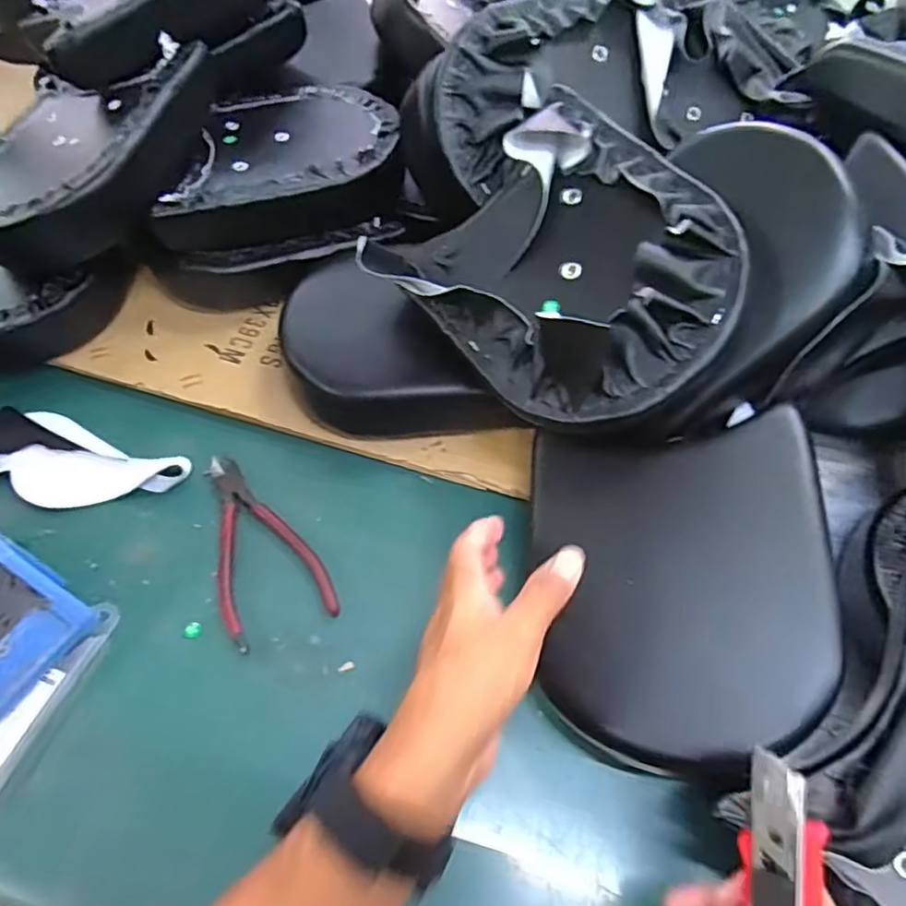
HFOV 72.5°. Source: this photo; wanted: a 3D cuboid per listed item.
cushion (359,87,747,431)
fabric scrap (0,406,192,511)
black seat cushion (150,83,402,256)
[{"bbox_3d":[0.071,-0.117,0.387,0.175,0.070,0.208,-44,65,8],"label":"cushion"},{"bbox_3d":[-0.337,-0.005,0.476,0.268,0.023,0.080,8,59,4],"label":"fabric scrap"},{"bbox_3d":[-0.157,-0.263,0.559,0.213,0.061,0.168,-14,58,-9],"label":"black seat cushion"}]

